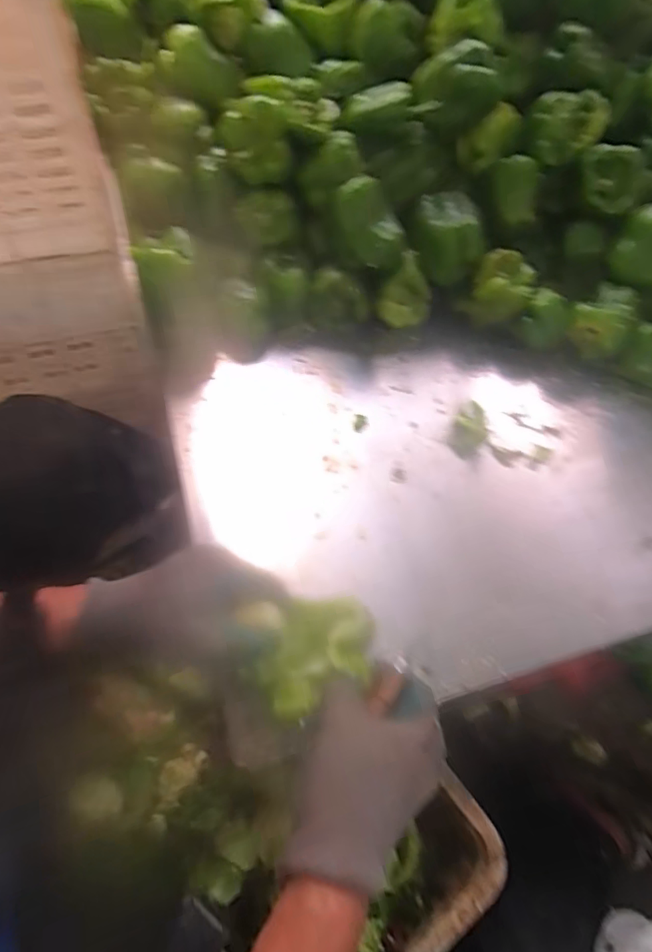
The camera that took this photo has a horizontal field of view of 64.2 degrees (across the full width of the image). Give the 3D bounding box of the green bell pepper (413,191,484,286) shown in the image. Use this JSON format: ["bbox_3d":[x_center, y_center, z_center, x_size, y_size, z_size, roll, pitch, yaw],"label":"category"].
[{"bbox_3d":[0.147,-0.291,0.640,0.094,0.074,0.068,19,60,7],"label":"green bell pepper"}]

